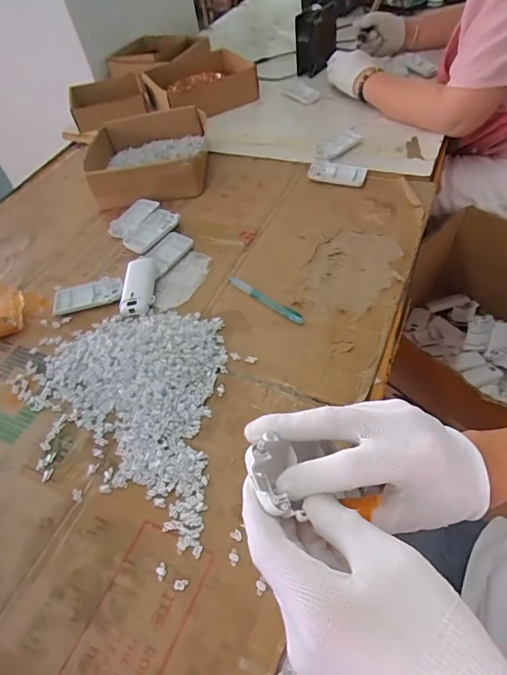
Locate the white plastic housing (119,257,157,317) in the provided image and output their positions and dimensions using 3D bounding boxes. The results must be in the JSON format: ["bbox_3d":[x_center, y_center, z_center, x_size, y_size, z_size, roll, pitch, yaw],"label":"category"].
[{"bbox_3d":[-0.162,-0.075,0.599,0.045,0.016,0.100,-5,50,5],"label":"white plastic housing"}]

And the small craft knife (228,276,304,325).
[{"bbox_3d":[0.015,-0.051,0.568,0.125,0.008,0.013,29,60,29],"label":"small craft knife"}]

